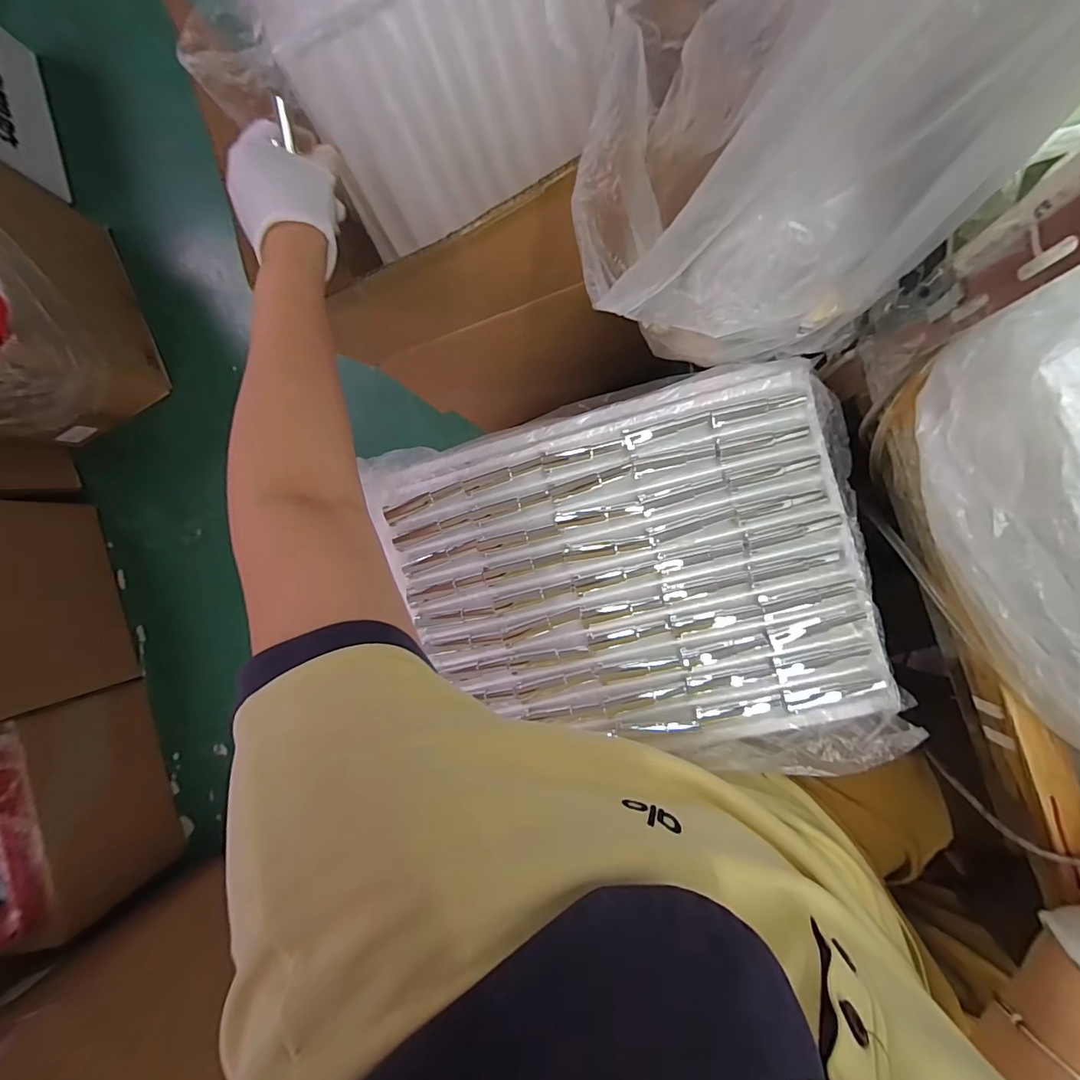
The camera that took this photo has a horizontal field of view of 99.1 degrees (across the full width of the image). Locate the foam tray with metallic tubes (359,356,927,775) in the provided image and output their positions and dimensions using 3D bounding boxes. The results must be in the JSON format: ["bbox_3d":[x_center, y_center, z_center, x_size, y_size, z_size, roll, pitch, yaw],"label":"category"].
[{"bbox_3d":[0.067,0.038,0.436,0.445,0.056,0.355,-8,89,8],"label":"foam tray with metallic tubes"}]

